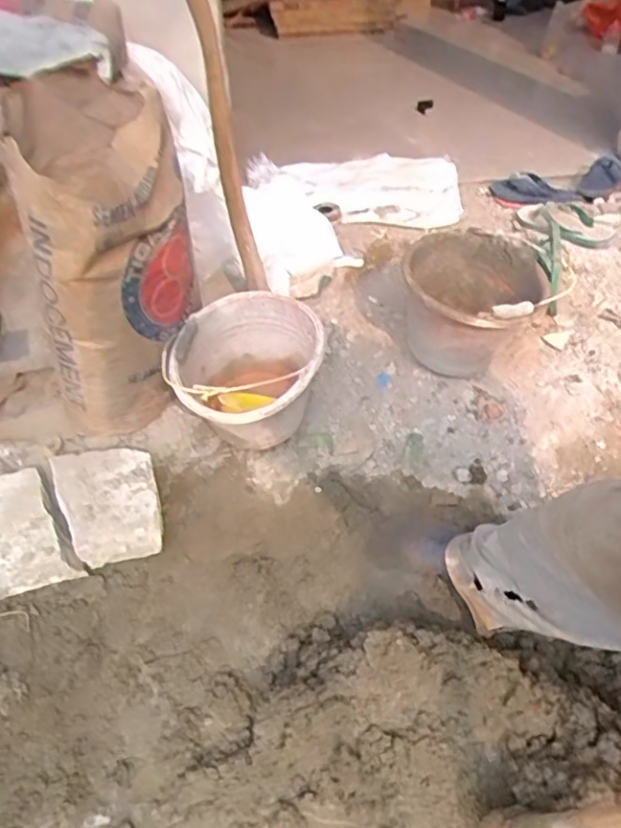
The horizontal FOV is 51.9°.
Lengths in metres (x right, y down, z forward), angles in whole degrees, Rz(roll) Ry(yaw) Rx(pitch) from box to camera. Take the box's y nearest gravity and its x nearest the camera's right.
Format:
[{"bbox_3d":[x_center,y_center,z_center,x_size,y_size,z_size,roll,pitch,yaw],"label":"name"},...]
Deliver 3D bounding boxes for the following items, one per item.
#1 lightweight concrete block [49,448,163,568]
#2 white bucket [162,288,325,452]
[{"bbox_3d":[-0.332,0.151,1.062,0.157,0.098,0.202,-16,44,-14],"label":"lightweight concrete block"},{"bbox_3d":[-0.108,-0.052,1.142,0.261,0.220,0.249,-1,42,1],"label":"white bucket"}]

